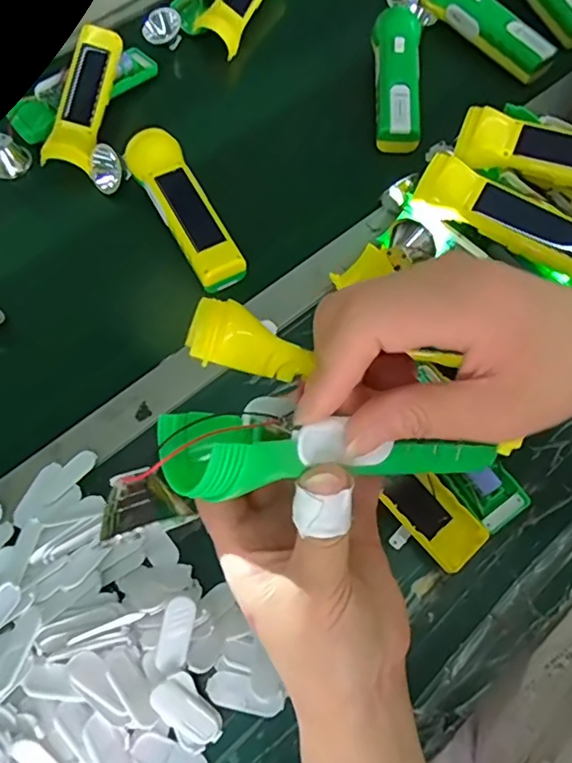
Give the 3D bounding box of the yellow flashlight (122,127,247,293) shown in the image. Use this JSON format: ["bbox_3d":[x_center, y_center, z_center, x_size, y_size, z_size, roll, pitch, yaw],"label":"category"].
[{"bbox_3d":[-0.091,-0.158,0.490,0.046,0.038,0.166,-29,69,-12],"label":"yellow flashlight"}]

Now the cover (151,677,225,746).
[{"bbox_3d":[-0.062,0.208,0.338,0.050,0.006,0.021,40,71,-3],"label":"cover"}]

